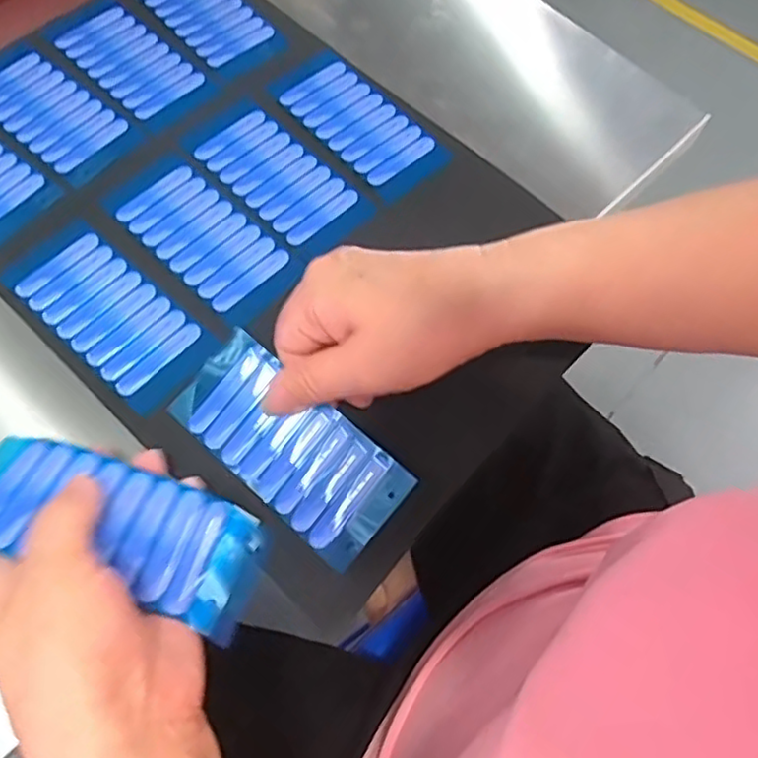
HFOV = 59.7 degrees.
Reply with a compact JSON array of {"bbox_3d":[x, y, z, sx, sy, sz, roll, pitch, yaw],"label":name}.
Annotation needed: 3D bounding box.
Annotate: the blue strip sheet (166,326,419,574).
[{"bbox_3d":[-0.044,0.030,0.316,0.121,0.006,0.054,39,86,18],"label":"blue strip sheet"}]

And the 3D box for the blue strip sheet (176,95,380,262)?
[{"bbox_3d":[-0.061,-0.121,0.393,0.112,0.006,0.058,43,70,14],"label":"blue strip sheet"}]

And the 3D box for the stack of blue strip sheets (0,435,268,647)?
[{"bbox_3d":[-0.110,0.060,0.273,0.123,0.022,0.053,23,61,-5],"label":"stack of blue strip sheets"}]

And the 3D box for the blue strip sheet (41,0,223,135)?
[{"bbox_3d":[-0.159,-0.204,0.422,0.116,0.010,0.055,41,70,15],"label":"blue strip sheet"}]

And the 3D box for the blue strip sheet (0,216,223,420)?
[{"bbox_3d":[-0.142,-0.036,0.350,0.119,0.010,0.054,39,70,14],"label":"blue strip sheet"}]

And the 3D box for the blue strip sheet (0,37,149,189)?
[{"bbox_3d":[-0.205,-0.167,0.403,0.125,0.006,0.055,39,70,14],"label":"blue strip sheet"}]

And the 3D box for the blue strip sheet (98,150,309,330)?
[{"bbox_3d":[-0.100,-0.082,0.372,0.115,0.008,0.055,40,70,14],"label":"blue strip sheet"}]

